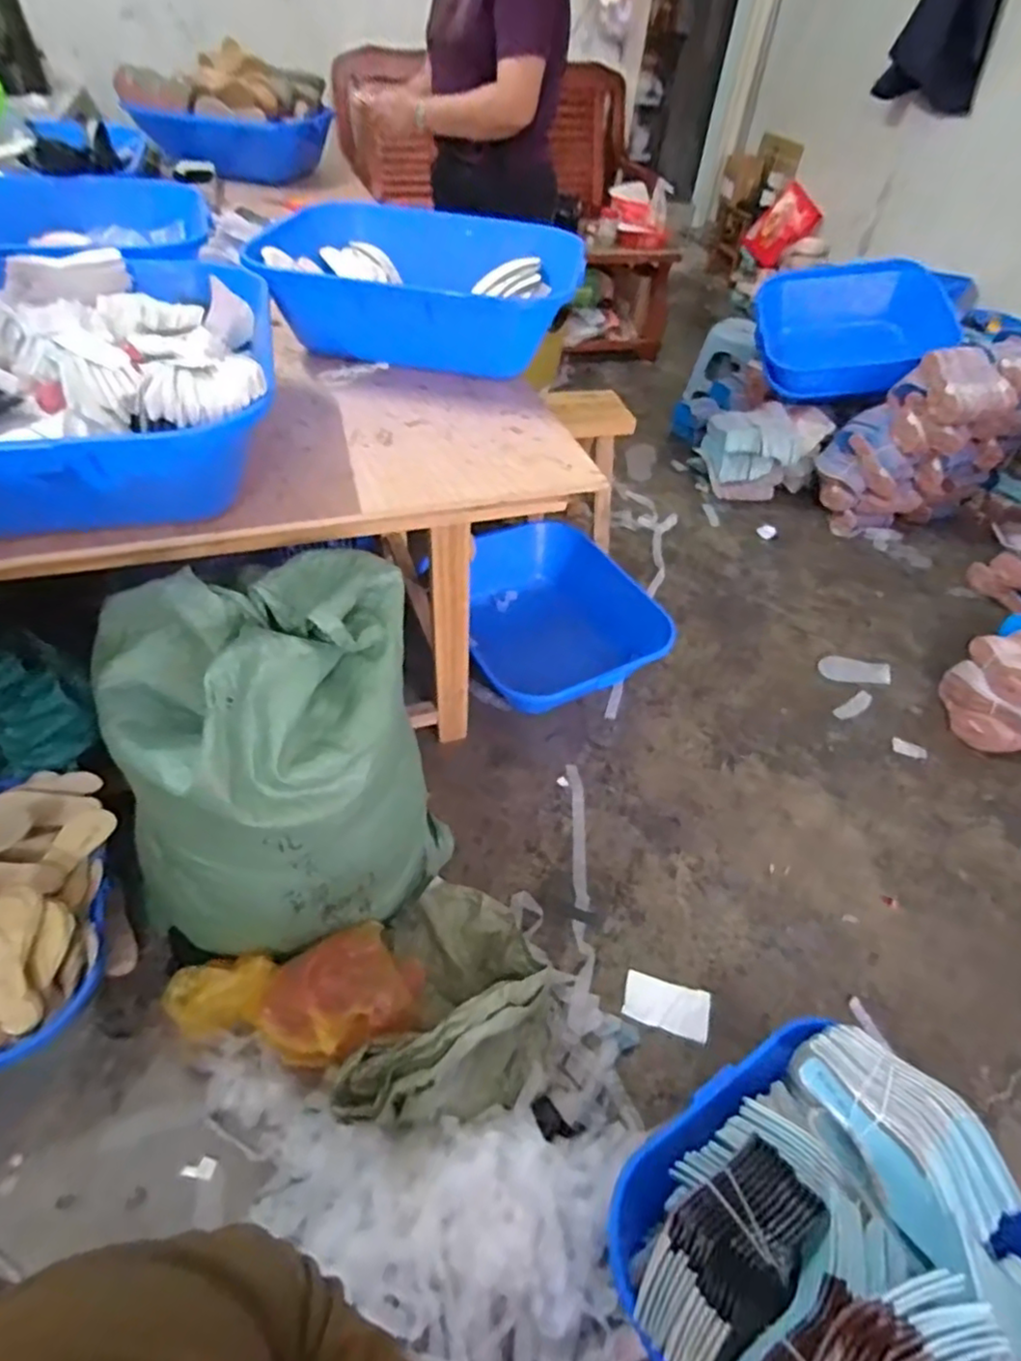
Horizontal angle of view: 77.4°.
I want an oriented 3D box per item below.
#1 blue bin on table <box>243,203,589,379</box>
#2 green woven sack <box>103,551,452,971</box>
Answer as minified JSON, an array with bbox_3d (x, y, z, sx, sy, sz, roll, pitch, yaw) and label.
[{"bbox_3d":[-0.183,-0.852,1.371,0.593,0.165,0.464,4,46,-1],"label":"blue bin on table"},{"bbox_3d":[-0.376,0.139,1.048,0.431,0.622,0.452,23,48,16],"label":"green woven sack"}]

